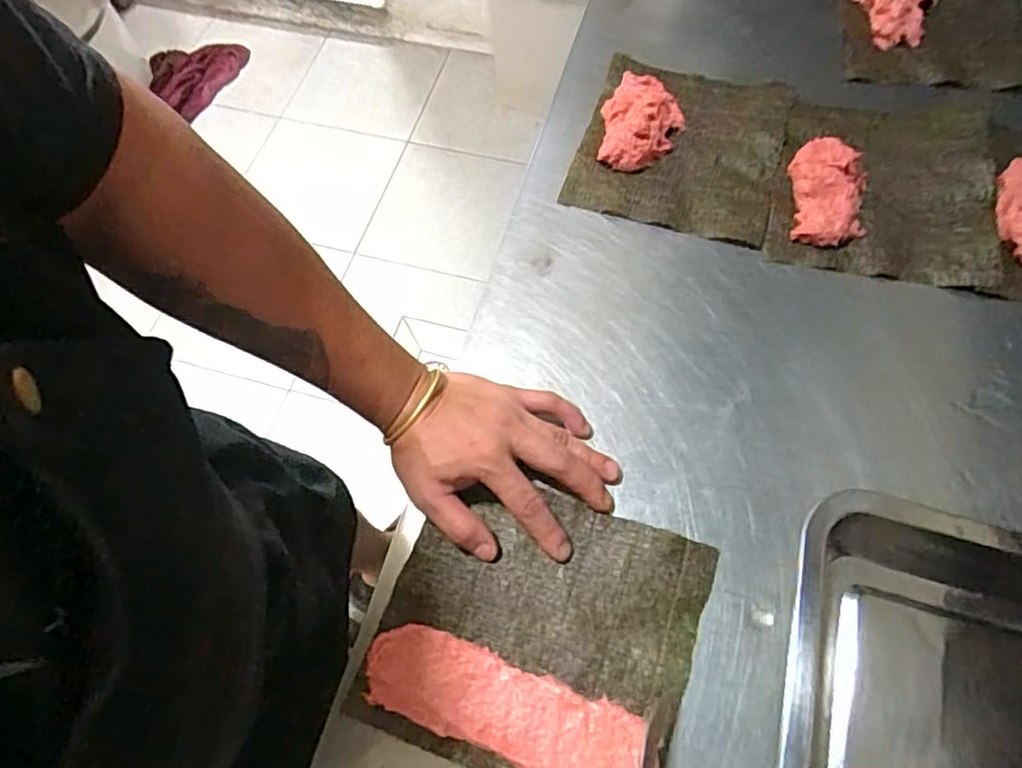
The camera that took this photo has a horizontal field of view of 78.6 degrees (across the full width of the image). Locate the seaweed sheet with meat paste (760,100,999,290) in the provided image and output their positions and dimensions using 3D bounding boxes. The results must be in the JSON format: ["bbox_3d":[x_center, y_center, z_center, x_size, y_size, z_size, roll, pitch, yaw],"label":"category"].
[{"bbox_3d":[0.338,-0.186,0.563,0.180,0.030,0.205,14,66,10],"label":"seaweed sheet with meat paste"}]

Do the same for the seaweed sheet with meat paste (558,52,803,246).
[{"bbox_3d":[0.165,-0.236,0.596,0.184,0.033,0.203,16,66,10],"label":"seaweed sheet with meat paste"}]

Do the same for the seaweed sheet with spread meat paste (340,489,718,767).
[{"bbox_3d":[0.016,0.164,0.416,0.198,0.015,0.181,18,67,11],"label":"seaweed sheet with spread meat paste"}]

